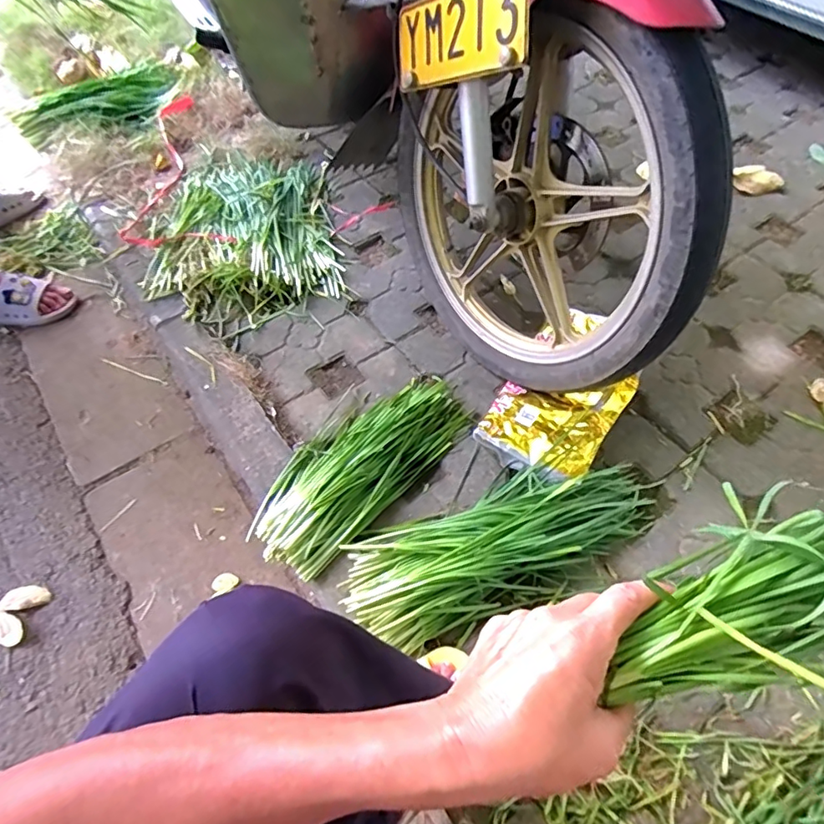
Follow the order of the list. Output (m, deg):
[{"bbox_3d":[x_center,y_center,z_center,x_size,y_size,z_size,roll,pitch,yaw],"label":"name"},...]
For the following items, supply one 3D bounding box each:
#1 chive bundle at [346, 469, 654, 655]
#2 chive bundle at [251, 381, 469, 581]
[{"bbox_3d":[0.135,0.180,0.758,0.468,0.066,0.183,-23,58,-12],"label":"chive bundle"},{"bbox_3d":[-0.090,0.070,0.858,0.191,0.058,0.393,35,64,23],"label":"chive bundle"}]

